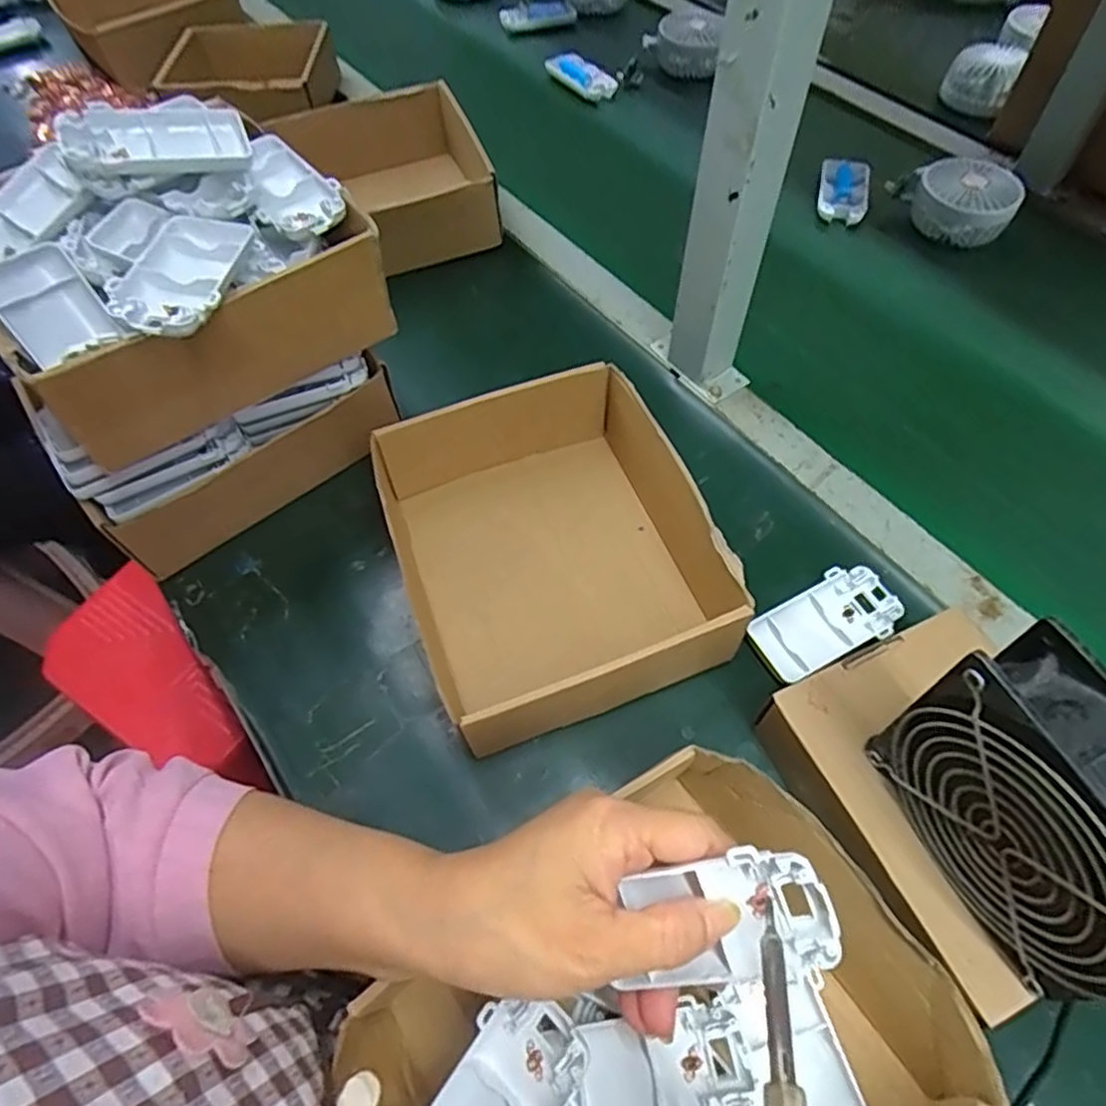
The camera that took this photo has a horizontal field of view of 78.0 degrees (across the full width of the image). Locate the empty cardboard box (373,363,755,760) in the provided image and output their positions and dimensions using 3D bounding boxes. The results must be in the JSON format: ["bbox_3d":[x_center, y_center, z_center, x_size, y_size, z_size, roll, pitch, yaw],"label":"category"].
[{"bbox_3d":[0.000,-0.006,0.437,0.176,0.077,0.208,-19,61,-10],"label":"empty cardboard box"}]

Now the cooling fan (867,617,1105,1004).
[{"bbox_3d":[0.197,0.107,0.274,0.046,0.113,0.119,-19,61,-10],"label":"cooling fan"}]

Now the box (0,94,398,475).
[{"bbox_3d":[-0.237,-0.180,0.421,0.206,0.119,0.230,-37,65,-19],"label":"box"}]

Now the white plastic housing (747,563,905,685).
[{"bbox_3d":[0.175,0.044,0.437,0.094,0.013,0.049,-28,63,-15],"label":"white plastic housing"}]

